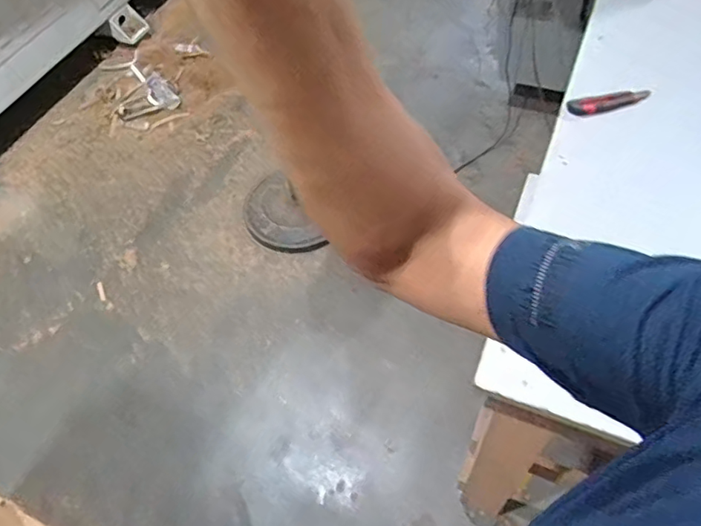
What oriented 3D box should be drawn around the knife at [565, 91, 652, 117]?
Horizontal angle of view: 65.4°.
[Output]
[{"bbox_3d":[0.514,-0.322,1.093,0.159,0.037,0.021,-9,54,-1],"label":"knife"}]

